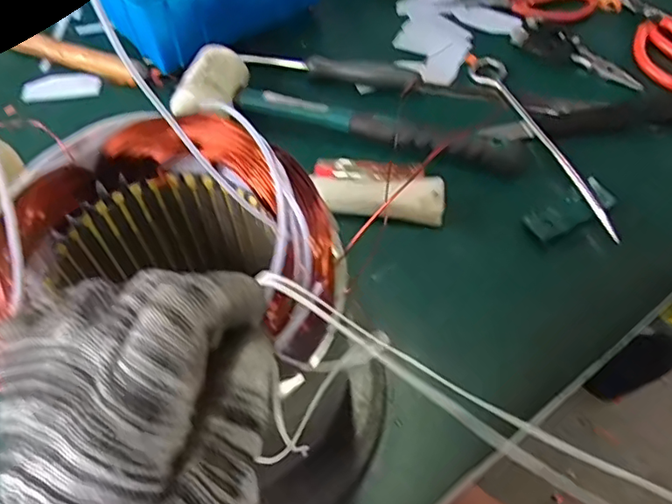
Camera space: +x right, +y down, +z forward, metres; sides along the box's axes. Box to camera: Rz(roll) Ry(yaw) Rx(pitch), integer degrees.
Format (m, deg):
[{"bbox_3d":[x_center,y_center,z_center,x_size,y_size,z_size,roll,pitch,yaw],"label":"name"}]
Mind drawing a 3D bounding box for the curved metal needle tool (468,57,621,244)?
[{"bbox_3d":[0.177,-0.097,0.476,0.029,0.013,0.217,-20,59,-11],"label":"curved metal needle tool"}]

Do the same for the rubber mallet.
[{"bbox_3d":[0.012,-0.120,0.478,0.287,0.043,0.073,8,58,7],"label":"rubber mallet"}]

